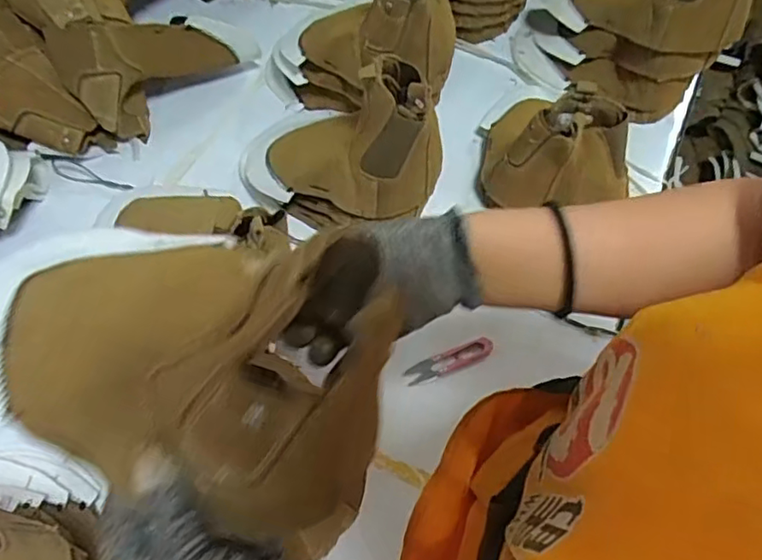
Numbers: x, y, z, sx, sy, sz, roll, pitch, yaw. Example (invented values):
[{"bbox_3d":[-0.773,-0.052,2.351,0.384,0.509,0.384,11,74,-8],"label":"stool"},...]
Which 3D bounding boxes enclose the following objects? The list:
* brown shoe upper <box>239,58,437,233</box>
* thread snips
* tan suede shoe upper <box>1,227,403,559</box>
[{"bbox_3d":[-0.054,-0.149,0.679,0.233,0.177,0.116,5,61,2],"label":"brown shoe upper"},{"bbox_3d":[0.075,0.088,0.655,0.099,0.006,0.024,-19,63,-11],"label":"thread snips"},{"bbox_3d":[-0.103,0.024,0.305,0.210,0.138,0.150,30,65,15],"label":"tan suede shoe upper"}]

